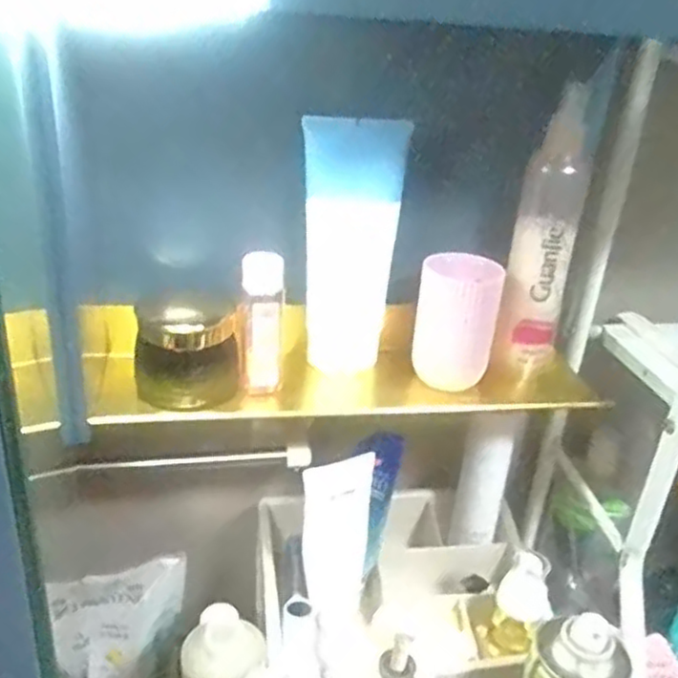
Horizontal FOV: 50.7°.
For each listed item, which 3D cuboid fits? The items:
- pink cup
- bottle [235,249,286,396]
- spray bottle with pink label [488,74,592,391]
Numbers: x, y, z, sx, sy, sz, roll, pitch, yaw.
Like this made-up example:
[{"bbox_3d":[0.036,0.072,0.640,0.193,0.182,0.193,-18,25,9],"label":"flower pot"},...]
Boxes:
[{"bbox_3d":[0.091,-0.016,0.553,0.060,0.097,0.050,10,28,12],"label":"pink cup"},{"bbox_3d":[-0.056,-0.009,0.507,0.030,0.103,0.021,3,27,-2],"label":"bottle"},{"bbox_3d":[0.153,-0.067,0.541,0.046,0.210,0.032,17,30,25],"label":"spray bottle with pink label"}]

